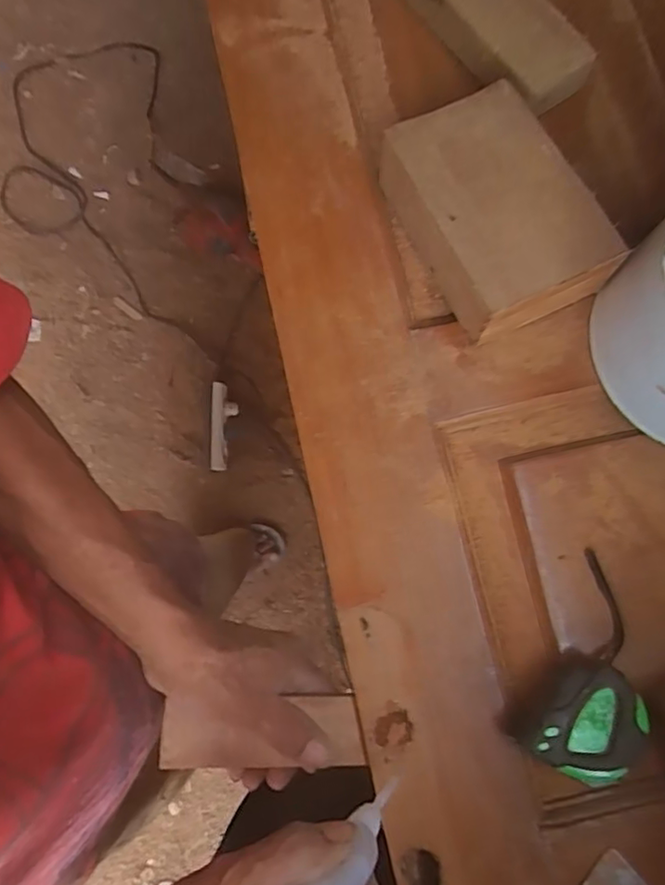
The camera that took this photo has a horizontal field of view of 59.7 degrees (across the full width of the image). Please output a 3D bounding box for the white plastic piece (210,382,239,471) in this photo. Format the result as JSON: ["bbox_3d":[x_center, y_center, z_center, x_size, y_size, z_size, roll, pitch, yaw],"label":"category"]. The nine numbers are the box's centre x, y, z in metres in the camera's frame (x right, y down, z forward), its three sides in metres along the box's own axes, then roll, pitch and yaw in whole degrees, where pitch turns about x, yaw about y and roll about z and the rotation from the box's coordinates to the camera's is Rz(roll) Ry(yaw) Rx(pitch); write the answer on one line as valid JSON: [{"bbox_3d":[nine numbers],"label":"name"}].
[{"bbox_3d":[-0.242,-0.036,1.268,0.061,0.026,0.192,0,81,0],"label":"white plastic piece"}]

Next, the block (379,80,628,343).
[{"bbox_3d":[0.114,-0.169,0.420,0.105,0.059,0.158,-25,80,-5],"label":"block"}]

